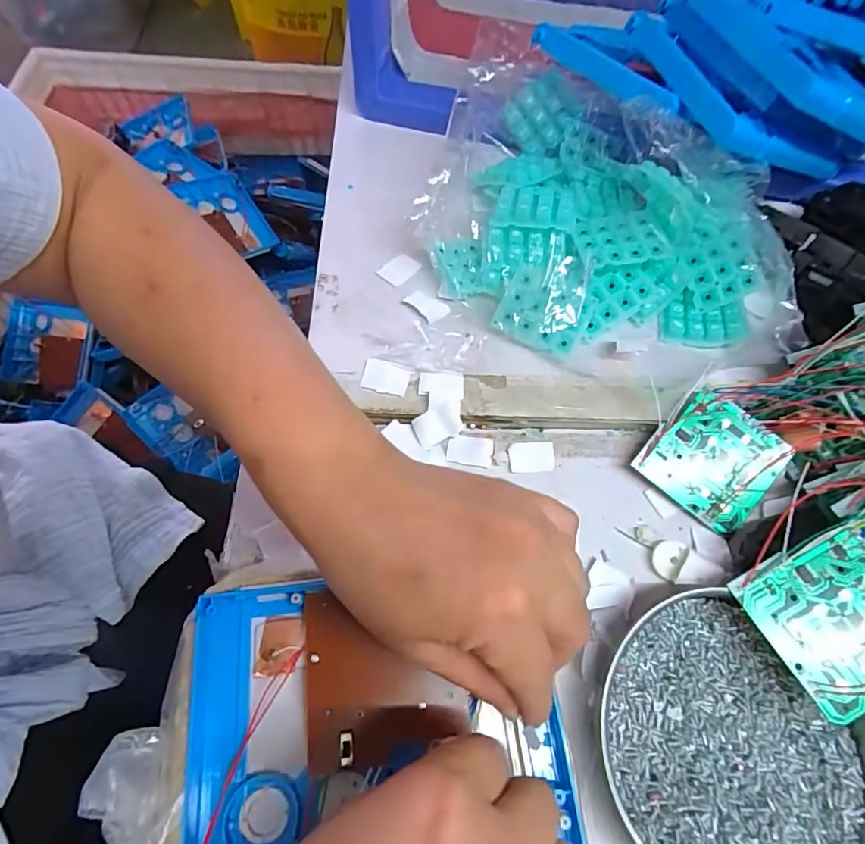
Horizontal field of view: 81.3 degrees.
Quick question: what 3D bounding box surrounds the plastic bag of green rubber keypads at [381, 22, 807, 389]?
[{"bbox_3d":[0.119,-0.159,0.368,0.259,0.057,0.276,6,64,1],"label":"plastic bag of green rubber keypads"}]

